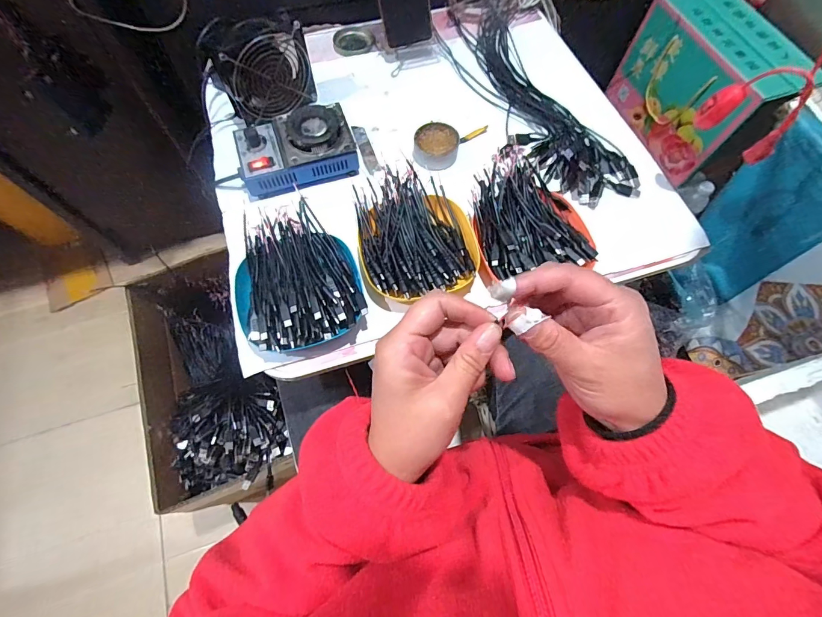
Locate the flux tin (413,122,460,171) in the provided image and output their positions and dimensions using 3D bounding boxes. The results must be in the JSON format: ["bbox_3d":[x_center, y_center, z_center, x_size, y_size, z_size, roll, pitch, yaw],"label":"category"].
[{"bbox_3d":[0.036,-0.229,0.554,0.062,0.021,0.067,0,68,-1],"label":"flux tin"}]

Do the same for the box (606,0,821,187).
[{"bbox_3d":[0.630,-0.491,0.862,0.150,0.233,0.322,-20,70,-9],"label":"box"}]

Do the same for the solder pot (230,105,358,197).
[{"bbox_3d":[-0.153,-0.215,0.520,0.148,0.055,0.097,-13,69,-6],"label":"solder pot"}]

